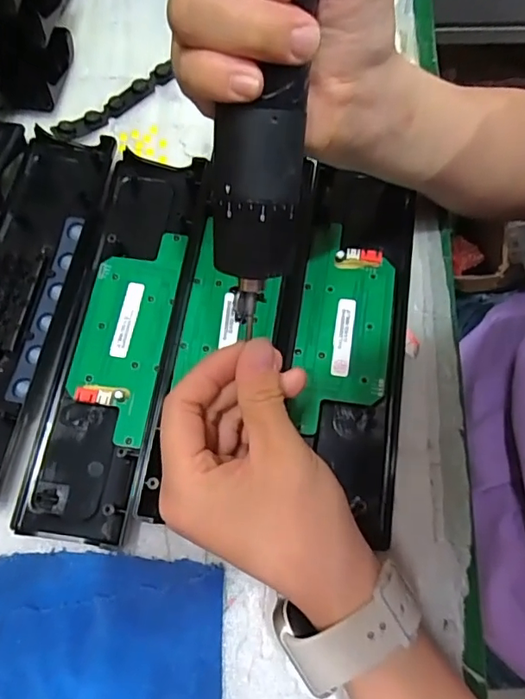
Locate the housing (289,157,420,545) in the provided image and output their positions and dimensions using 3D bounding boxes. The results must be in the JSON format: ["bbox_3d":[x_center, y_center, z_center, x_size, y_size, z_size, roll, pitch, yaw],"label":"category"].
[{"bbox_3d":[0.054,-0.010,0.314,0.065,0.017,0.219,7,71,5],"label":"housing"}]

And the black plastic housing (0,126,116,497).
[{"bbox_3d":[-0.155,-0.033,0.328,0.068,0.016,0.246,9,71,6],"label":"black plastic housing"}]

